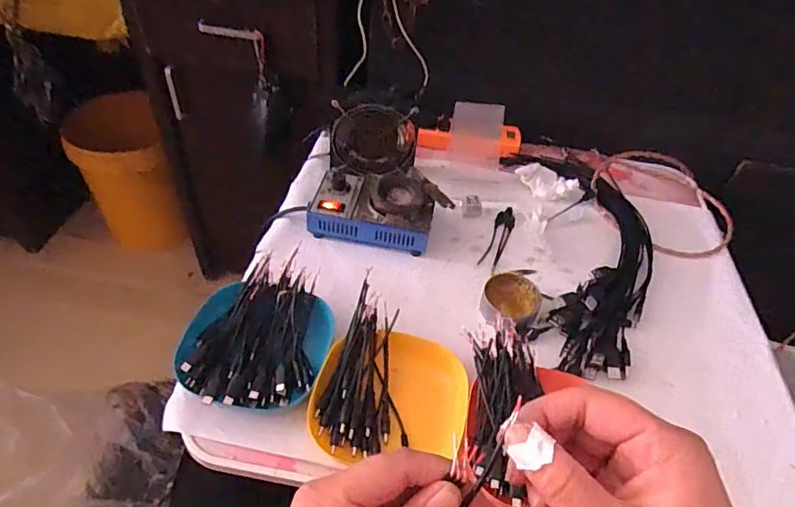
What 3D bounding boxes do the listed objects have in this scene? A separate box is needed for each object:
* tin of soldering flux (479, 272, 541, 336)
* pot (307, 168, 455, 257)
[{"bbox_3d":[0.129,0.055,0.591,0.063,0.029,0.060,3,46,-3],"label":"tin of soldering flux"},{"bbox_3d":[-0.021,-0.065,0.664,0.171,0.061,0.116,7,46,1],"label":"pot"}]

